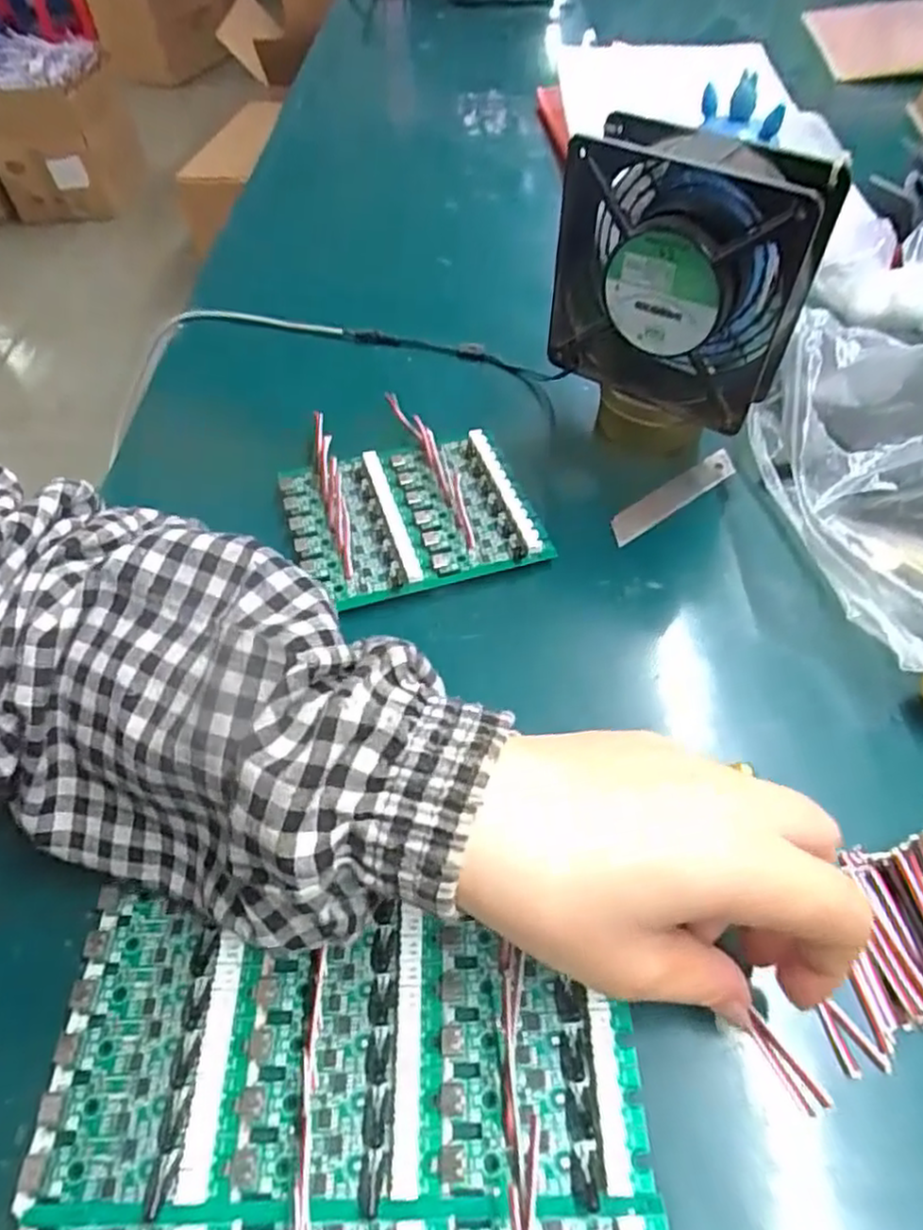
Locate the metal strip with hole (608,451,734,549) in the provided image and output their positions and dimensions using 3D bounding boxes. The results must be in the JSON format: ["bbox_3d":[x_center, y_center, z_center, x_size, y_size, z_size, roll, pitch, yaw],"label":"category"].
[{"bbox_3d":[0.118,-0.067,0.400,0.095,0.004,0.018,-31,58,-21],"label":"metal strip with hole"}]

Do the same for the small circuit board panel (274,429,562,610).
[{"bbox_3d":[-0.027,-0.053,0.378,0.121,0.014,0.099,-15,54,-11],"label":"small circuit board panel"}]

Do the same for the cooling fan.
[{"bbox_3d":[0.105,-0.170,0.360,0.122,0.121,0.044,27,58,23],"label":"cooling fan"}]

